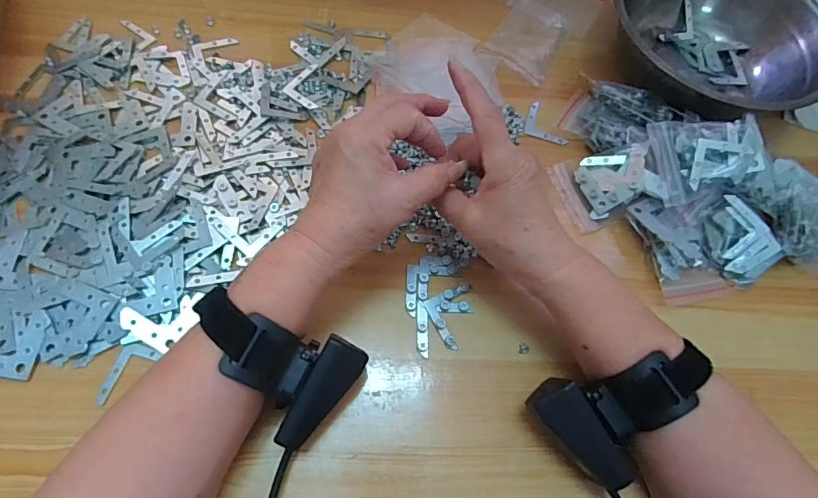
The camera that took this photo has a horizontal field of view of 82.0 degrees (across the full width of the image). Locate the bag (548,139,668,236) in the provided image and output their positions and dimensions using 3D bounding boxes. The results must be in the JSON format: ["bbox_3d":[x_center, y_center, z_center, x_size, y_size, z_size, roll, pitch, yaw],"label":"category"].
[{"bbox_3d":[0.170,-0.057,0.404,0.078,0.014,0.061,-21,67,13],"label":"bag"}]

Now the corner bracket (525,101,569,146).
[{"bbox_3d":[0.132,-0.119,0.445,0.041,0.005,0.038,18,64,3],"label":"corner bracket"}]

